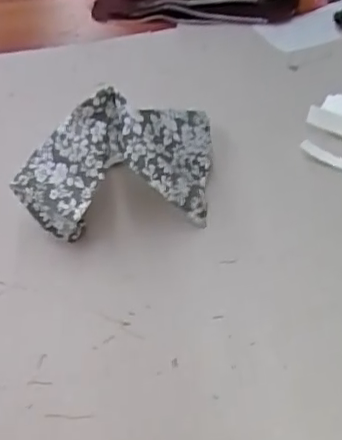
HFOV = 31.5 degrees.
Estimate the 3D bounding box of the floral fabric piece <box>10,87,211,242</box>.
[{"bbox_3d":[-0.038,-0.049,0.420,0.130,0.077,0.111,0,41,3],"label":"floral fabric piece"}]

